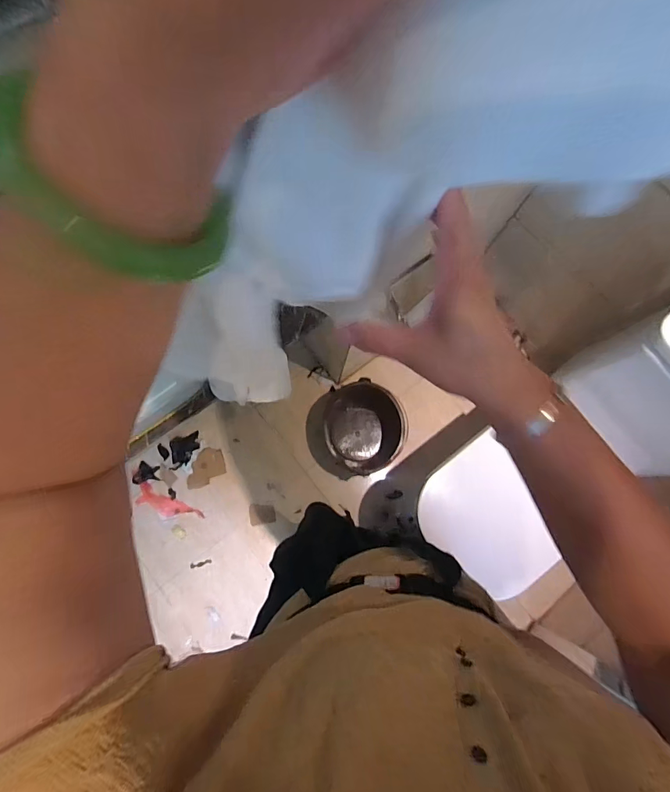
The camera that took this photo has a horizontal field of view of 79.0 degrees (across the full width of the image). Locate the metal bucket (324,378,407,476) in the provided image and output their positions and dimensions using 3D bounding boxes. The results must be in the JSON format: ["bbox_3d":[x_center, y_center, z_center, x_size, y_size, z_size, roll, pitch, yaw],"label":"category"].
[{"bbox_3d":[0.099,0.103,1.421,0.264,0.213,0.337,-5,78,-5],"label":"metal bucket"}]

